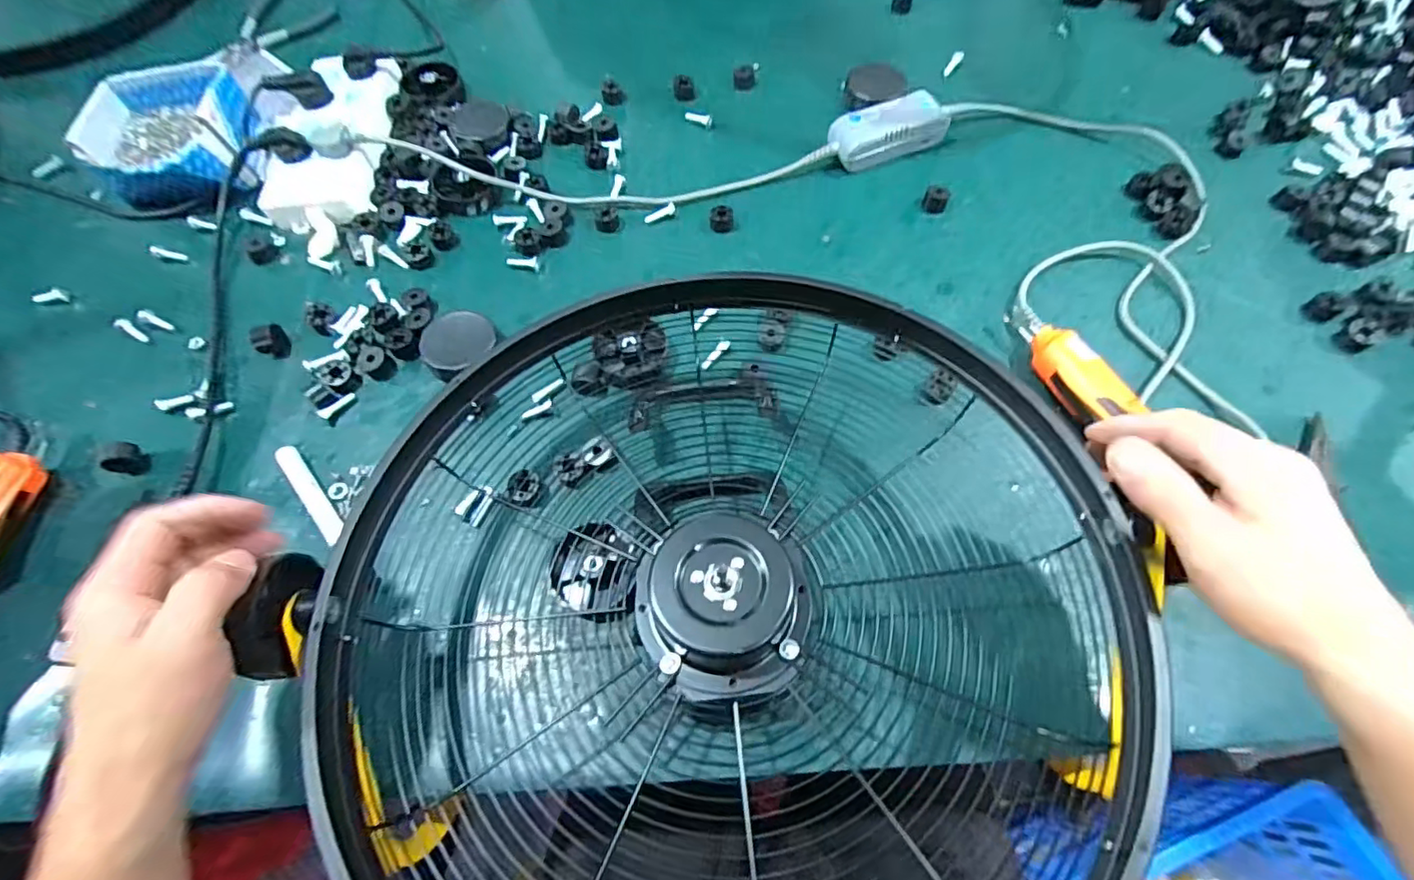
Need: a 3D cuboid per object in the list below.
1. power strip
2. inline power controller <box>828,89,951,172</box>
[{"bbox_3d":[-0.396,-0.322,0.642,0.116,0.047,0.217,0,63,0],"label":"power strip"},{"bbox_3d":[0.196,-0.330,0.643,0.127,0.038,0.055,-19,65,-9],"label":"inline power controller"}]

